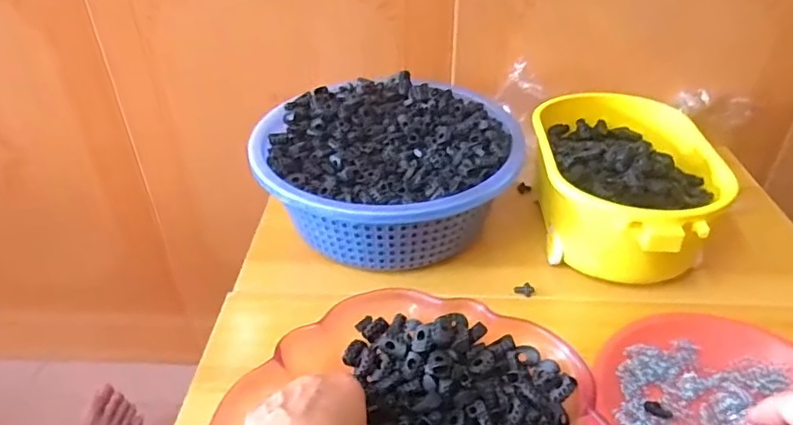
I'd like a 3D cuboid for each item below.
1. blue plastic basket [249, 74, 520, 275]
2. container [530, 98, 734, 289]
[{"bbox_3d":[-0.009,-0.050,0.607,0.269,0.093,0.252,-3,37,-2],"label":"blue plastic basket"},{"bbox_3d":[0.229,-0.032,0.585,0.164,0.089,0.257,1,37,3],"label":"container"}]

